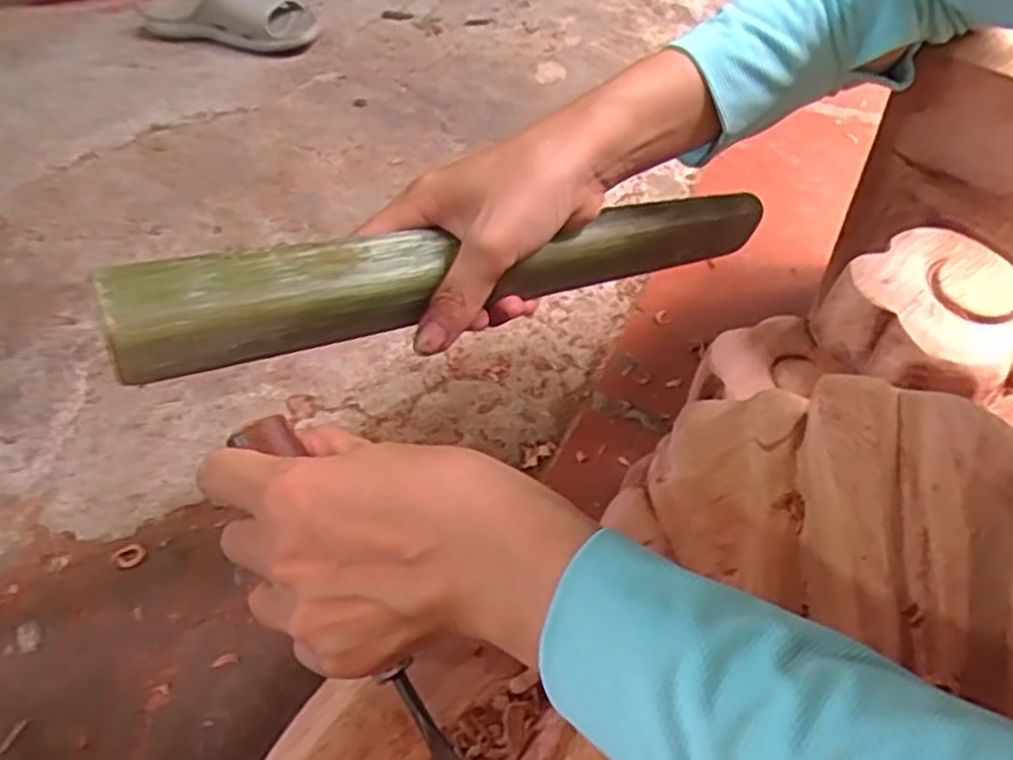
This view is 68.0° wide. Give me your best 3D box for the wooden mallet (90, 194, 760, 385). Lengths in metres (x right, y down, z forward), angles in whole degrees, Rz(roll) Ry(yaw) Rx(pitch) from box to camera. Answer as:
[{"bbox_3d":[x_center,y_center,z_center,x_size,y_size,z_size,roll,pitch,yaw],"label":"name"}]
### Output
[{"bbox_3d":[-0.007,-0.053,0.354,0.326,0.039,0.024,-14,50,-28],"label":"wooden mallet"}]

